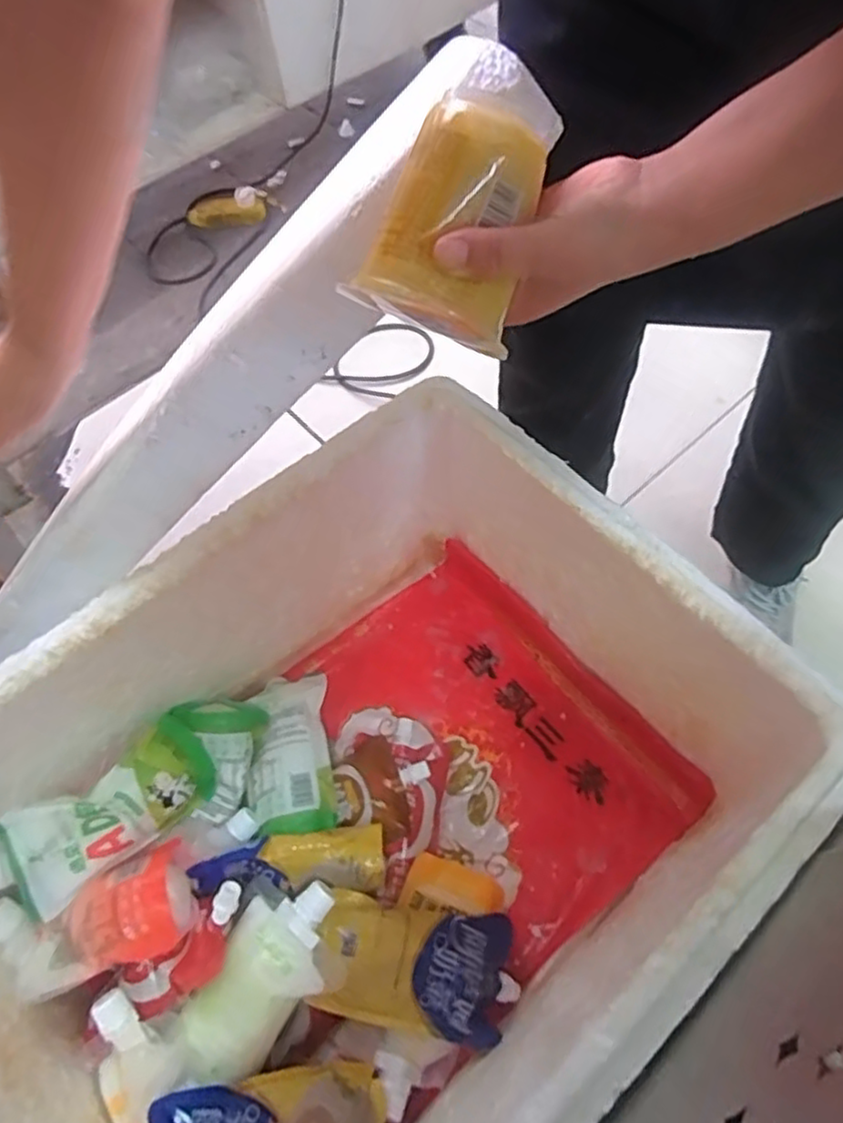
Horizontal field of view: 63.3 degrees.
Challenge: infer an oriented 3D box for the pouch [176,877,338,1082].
[{"bbox_3d":[-0.123,0.317,0.525,0.075,0.031,0.147,28,67,17],"label":"pouch"}]

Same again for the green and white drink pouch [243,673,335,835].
[{"bbox_3d":[-0.129,0.183,0.656,0.078,0.034,0.155,-9,62,-1],"label":"green and white drink pouch"}]

